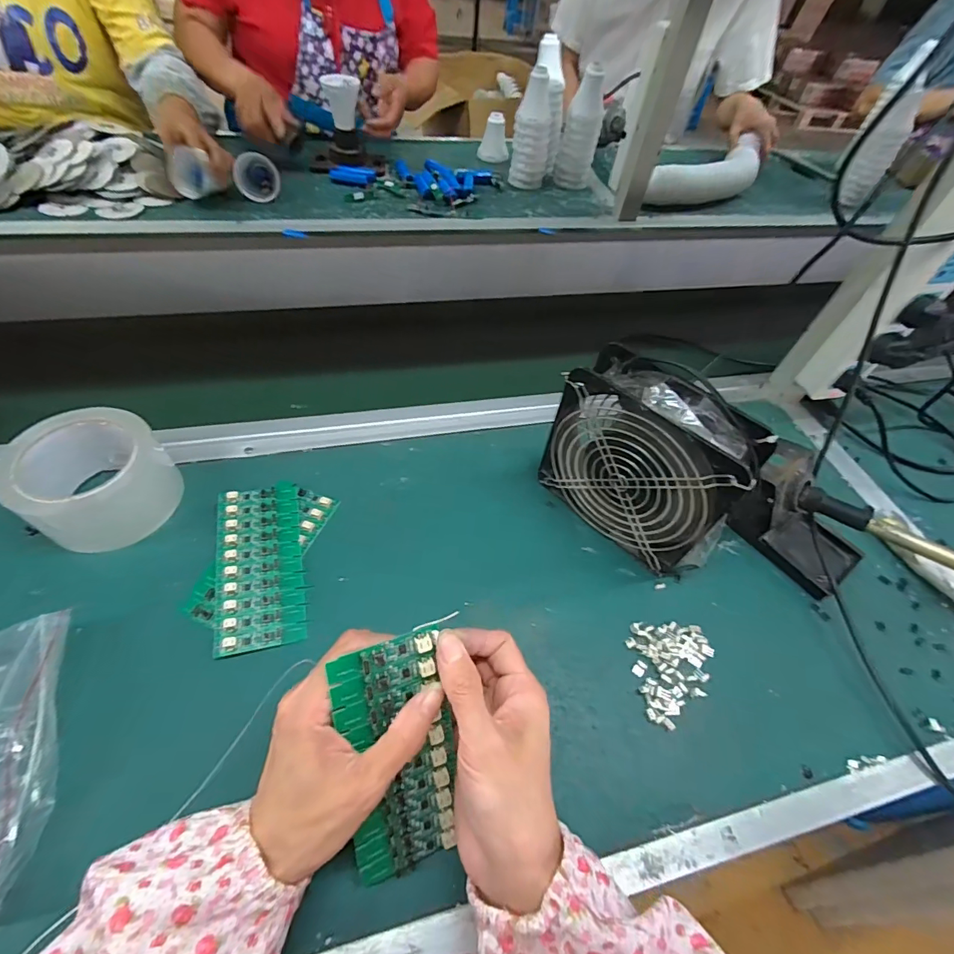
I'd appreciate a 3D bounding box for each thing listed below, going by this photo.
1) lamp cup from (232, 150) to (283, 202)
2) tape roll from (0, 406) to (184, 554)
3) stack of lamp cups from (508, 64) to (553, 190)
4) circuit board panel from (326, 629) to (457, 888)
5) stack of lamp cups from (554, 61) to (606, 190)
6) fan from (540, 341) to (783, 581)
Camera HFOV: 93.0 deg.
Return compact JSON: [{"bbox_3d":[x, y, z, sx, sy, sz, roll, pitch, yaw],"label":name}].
[{"bbox_3d":[-0.372,-0.507,0.757,0.066,0.057,0.064,-25,60,-24],"label":"lamp cup"},{"bbox_3d":[-0.305,0.005,0.369,0.099,0.070,0.098,3,53,-4],"label":"tape roll"},{"bbox_3d":[0.103,-0.640,0.839,0.068,0.154,0.059,9,52,0],"label":"stack of lamp cups"},{"bbox_3d":[-0.042,0.159,0.253,0.059,0.139,0.009,-9,11,-22],"label":"circuit board panel"},{"bbox_3d":[0.201,-0.666,0.870,0.071,0.182,0.061,12,52,2],"label":"stack of lamp cups"},{"bbox_3d":[0.137,-0.010,0.378,0.152,0.154,0.060,41,59,22],"label":"fan"}]

